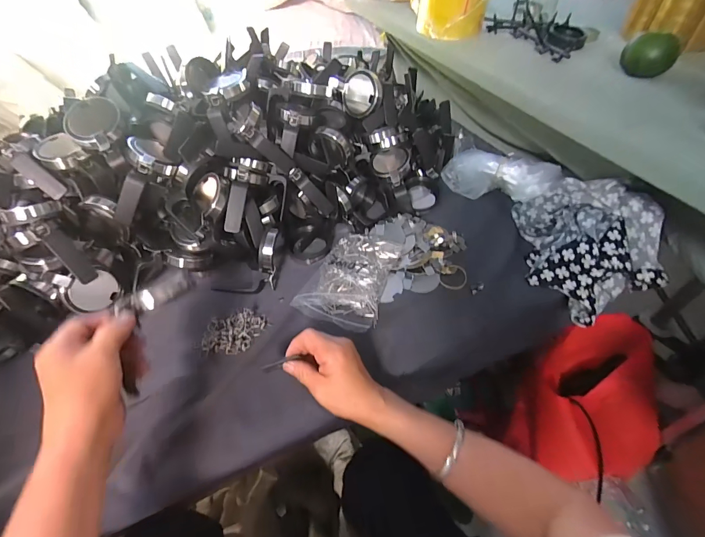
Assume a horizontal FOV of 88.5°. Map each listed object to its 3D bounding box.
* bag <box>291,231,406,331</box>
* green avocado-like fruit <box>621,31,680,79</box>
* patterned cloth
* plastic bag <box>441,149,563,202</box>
[{"bbox_3d":[0.001,0.011,0.535,0.116,0.030,0.159,22,52,20],"label":"bag"},{"bbox_3d":[0.460,-0.331,0.561,0.069,0.051,0.055,28,54,24],"label":"green avocado-like fruit"},{"bbox_3d":[0.352,-0.039,0.543,0.171,0.120,0.196,4,48,5],"label":"patterned cloth"},{"bbox_3d":[0.258,-0.163,0.642,0.190,0.060,0.084,16,48,33],"label":"plastic bag"}]

